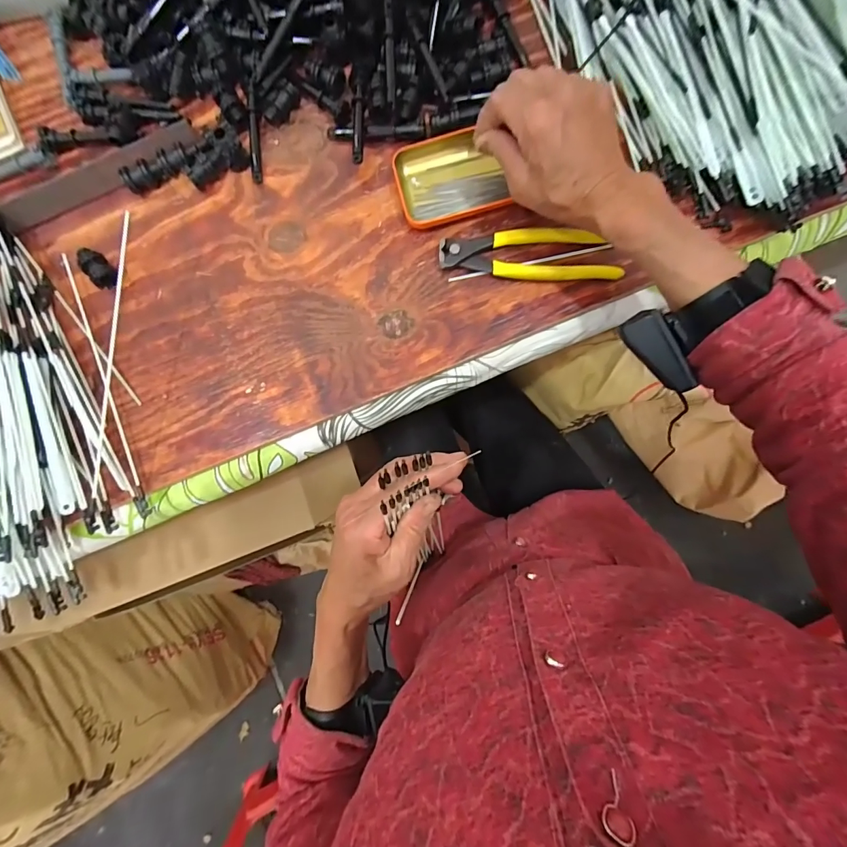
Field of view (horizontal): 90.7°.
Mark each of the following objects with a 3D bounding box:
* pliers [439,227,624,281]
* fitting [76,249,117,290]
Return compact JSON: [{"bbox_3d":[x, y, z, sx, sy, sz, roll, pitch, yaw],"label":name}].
[{"bbox_3d":[0.097,-0.155,0.384,0.161,0.015,0.045,2,86,3],"label":"pliers"},{"bbox_3d":[-0.310,-0.147,0.397,0.021,0.017,0.034,-32,85,0],"label":"fitting"}]

